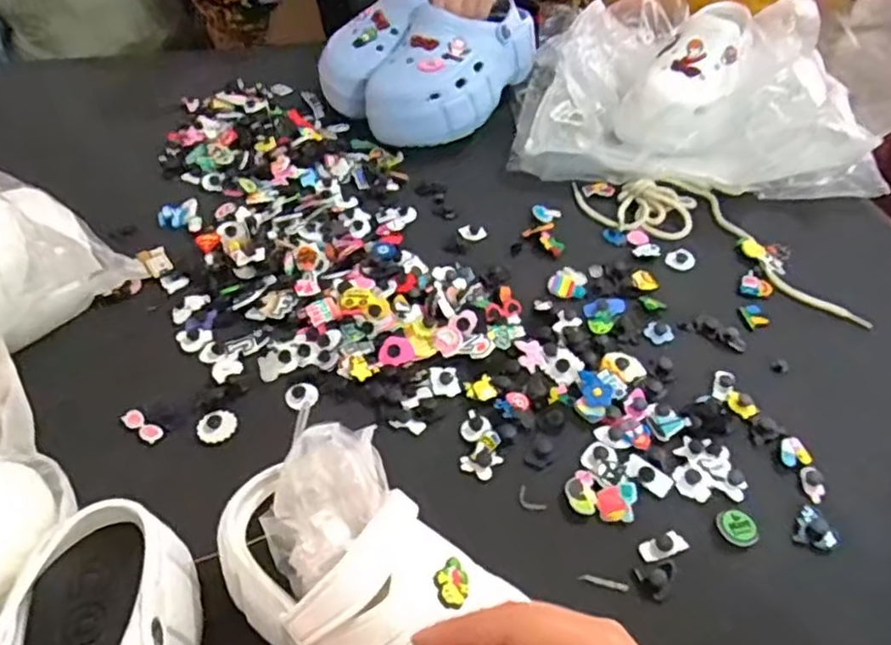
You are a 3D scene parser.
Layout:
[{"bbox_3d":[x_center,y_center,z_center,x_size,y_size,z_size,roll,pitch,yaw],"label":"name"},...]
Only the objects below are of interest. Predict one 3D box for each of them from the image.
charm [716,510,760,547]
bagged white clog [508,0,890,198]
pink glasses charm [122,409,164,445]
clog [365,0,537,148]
[{"bbox_3d":[0.196,0.137,0.451,0.027,0.005,0.025,-1,45,1],"label":"charm"},{"bbox_3d":[0.282,-0.291,0.784,0.369,0.126,0.331,8,46,7],"label":"bagged white clog"},{"bbox_3d":[-0.231,0.078,0.513,0.038,0.004,0.014,28,52,24],"label":"pink glasses charm"},{"bbox_3d":[0.009,-0.300,0.788,0.121,0.093,0.218,24,50,20],"label":"clog"}]

